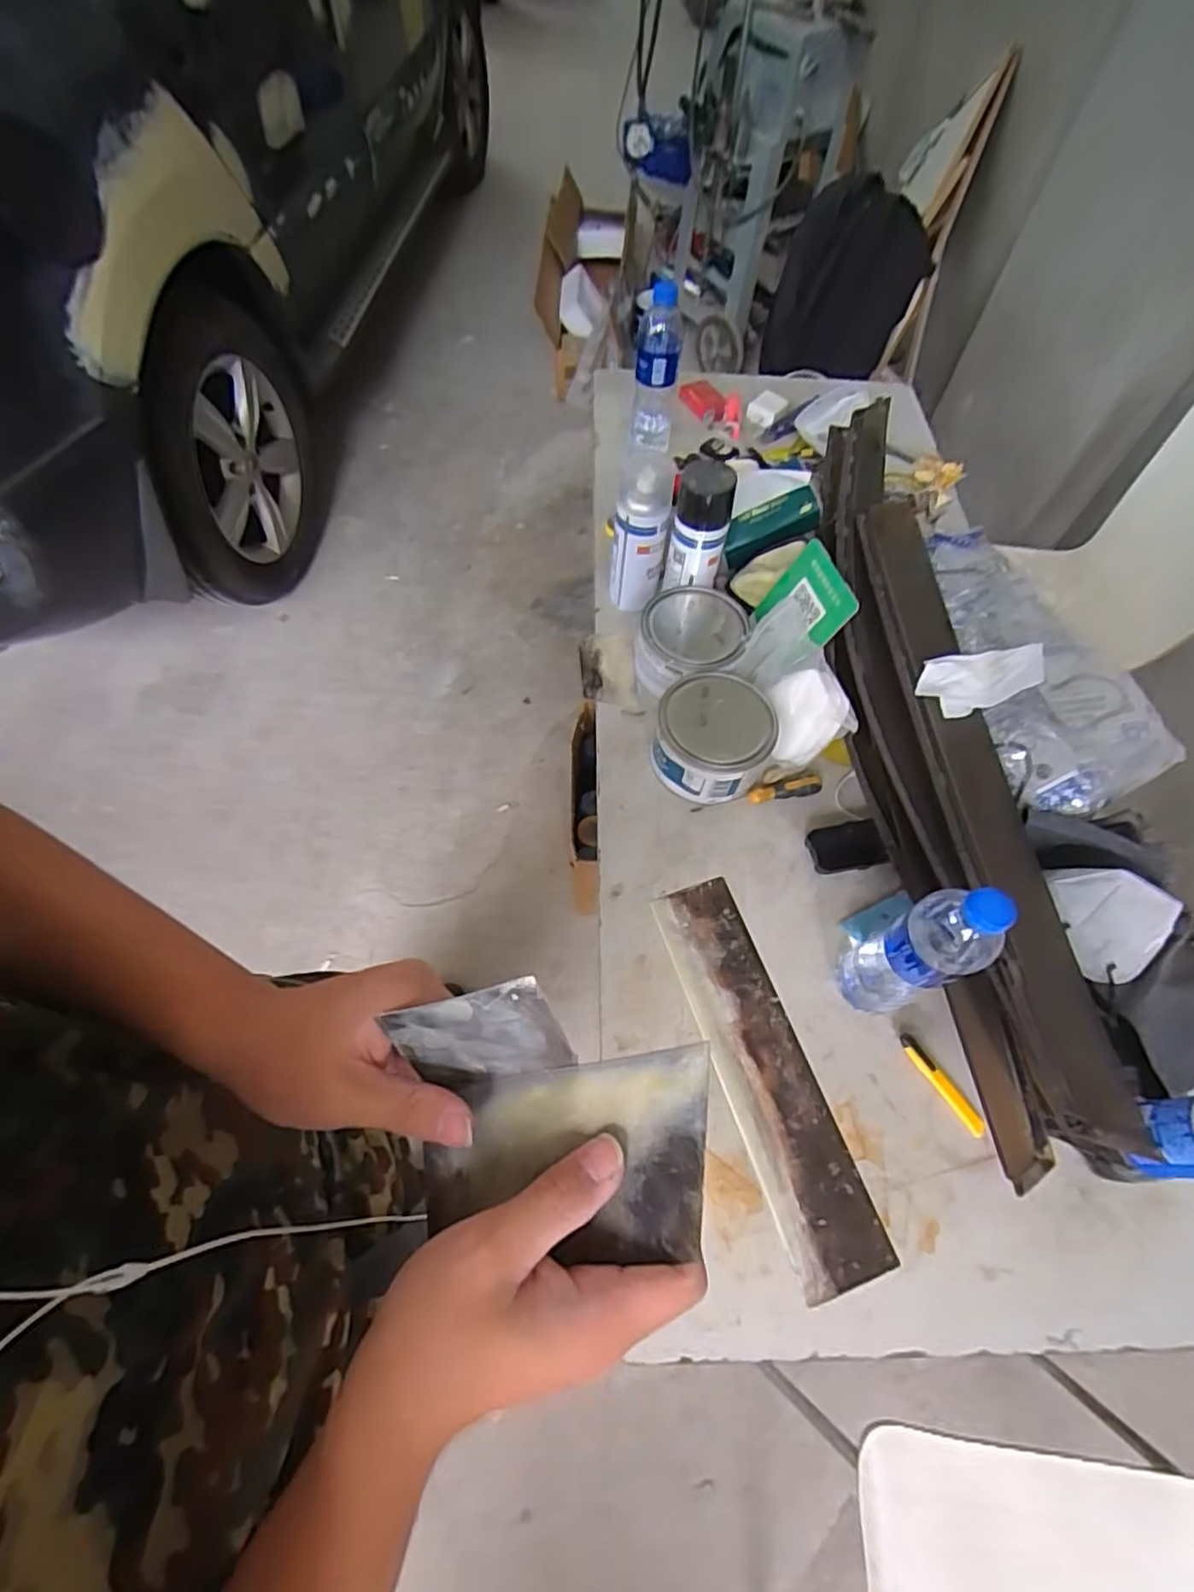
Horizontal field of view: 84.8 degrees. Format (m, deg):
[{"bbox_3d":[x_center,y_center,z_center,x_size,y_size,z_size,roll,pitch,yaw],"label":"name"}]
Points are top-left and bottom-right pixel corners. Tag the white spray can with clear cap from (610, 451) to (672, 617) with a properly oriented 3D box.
[{"bbox_3d":[0.052,-0.326,0.816,0.067,0.184,0.066,1,62,-2],"label":"white spray can with clear cap"}]

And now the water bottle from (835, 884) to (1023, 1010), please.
[{"bbox_3d":[0.271,0.138,0.563,0.059,0.223,0.062,1,62,-2],"label":"water bottle"}]

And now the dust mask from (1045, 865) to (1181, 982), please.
[{"bbox_3d":[0.495,0.117,0.617,0.100,0.057,0.108,3,61,-1],"label":"dust mask"}]

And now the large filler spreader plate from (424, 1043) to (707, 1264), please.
[{"bbox_3d":[-0.015,0.152,0.274,0.130,0.006,0.071,-14,64,16],"label":"large filler spreader plate"}]

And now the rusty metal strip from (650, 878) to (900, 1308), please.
[{"bbox_3d":[0.157,0.255,0.625,0.086,0.009,0.360,-17,63,-11],"label":"rusty metal strip"}]

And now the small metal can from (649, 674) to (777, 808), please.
[{"bbox_3d":[0.133,-0.066,0.750,0.126,0.080,0.132,1,62,-2],"label":"small metal can"}]

